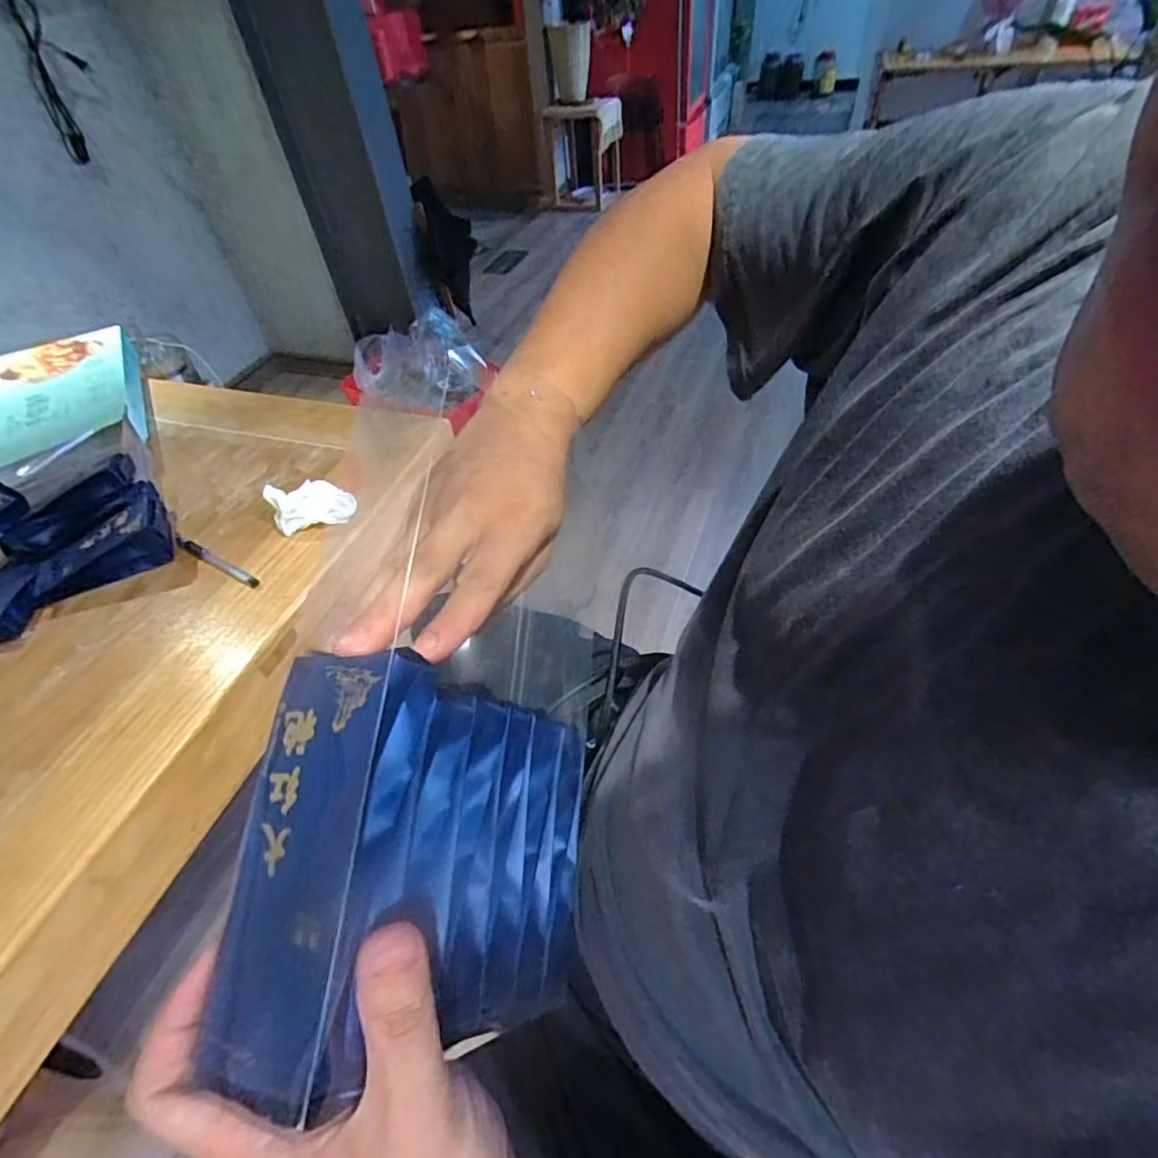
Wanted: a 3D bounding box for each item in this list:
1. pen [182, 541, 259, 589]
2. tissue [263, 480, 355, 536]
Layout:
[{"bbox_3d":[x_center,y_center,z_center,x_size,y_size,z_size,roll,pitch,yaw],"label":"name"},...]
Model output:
[{"bbox_3d":[-0.375,-0.016,0.616,0.120,0.009,0.013,21,51,26],"label":"pen"},{"bbox_3d":[-0.287,-0.082,0.641,0.086,0.043,0.049,-16,48,-8],"label":"tissue"}]

